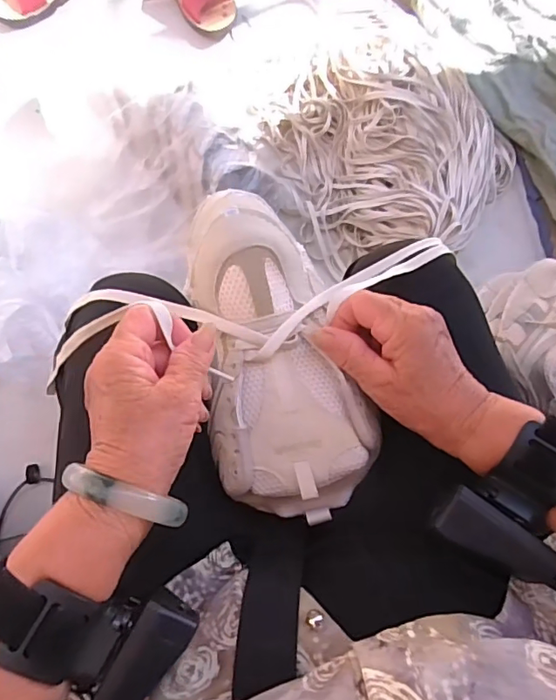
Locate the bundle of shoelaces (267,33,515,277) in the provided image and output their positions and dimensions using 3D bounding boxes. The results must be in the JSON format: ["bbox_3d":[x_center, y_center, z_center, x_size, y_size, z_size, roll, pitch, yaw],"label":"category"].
[{"bbox_3d":[0.187,-0.324,0.834,0.359,0.118,0.343,1,83,-6],"label":"bundle of shoelaces"}]

